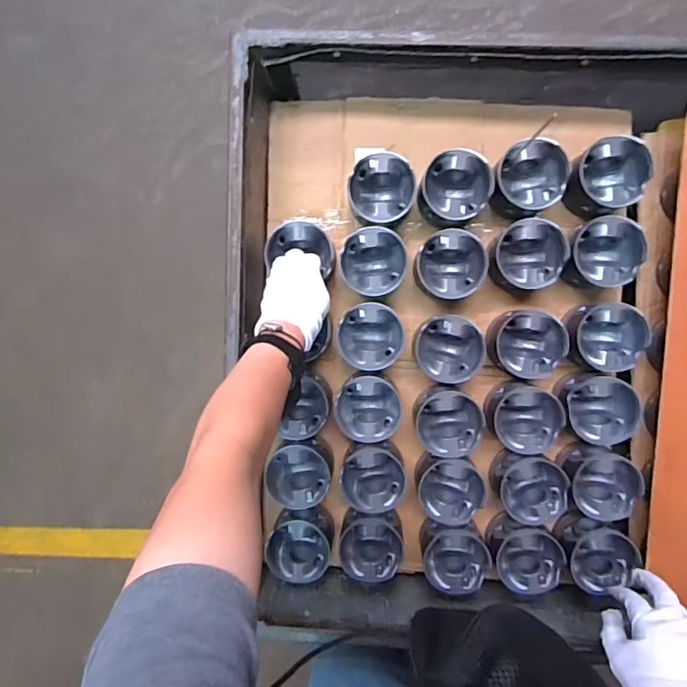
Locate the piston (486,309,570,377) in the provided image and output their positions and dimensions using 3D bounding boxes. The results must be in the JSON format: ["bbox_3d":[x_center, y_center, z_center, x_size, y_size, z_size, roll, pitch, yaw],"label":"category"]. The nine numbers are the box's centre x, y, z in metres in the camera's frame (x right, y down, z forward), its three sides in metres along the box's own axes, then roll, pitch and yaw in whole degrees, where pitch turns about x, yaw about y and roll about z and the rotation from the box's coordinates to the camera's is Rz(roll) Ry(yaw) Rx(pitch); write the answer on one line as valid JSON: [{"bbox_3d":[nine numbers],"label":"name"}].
[{"bbox_3d":[0.244,0.001,0.665,0.103,0.057,0.090,0,93,4],"label":"piston"}]

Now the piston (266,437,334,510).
[{"bbox_3d":[-0.060,0.178,0.708,0.086,0.065,0.092,0,93,4],"label":"piston"}]

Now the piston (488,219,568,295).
[{"bbox_3d":[0.242,-0.114,0.658,0.091,0.055,0.088,0,93,4],"label":"piston"}]

